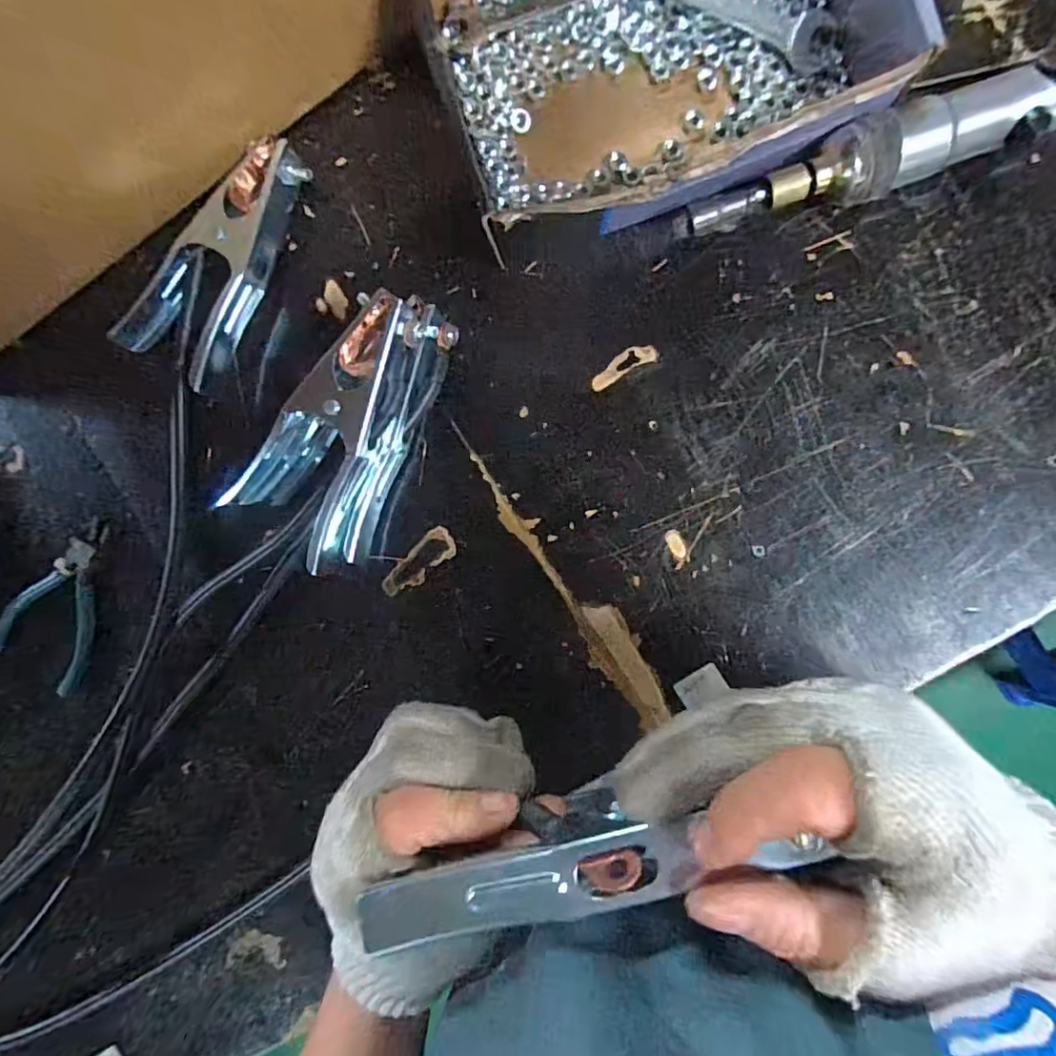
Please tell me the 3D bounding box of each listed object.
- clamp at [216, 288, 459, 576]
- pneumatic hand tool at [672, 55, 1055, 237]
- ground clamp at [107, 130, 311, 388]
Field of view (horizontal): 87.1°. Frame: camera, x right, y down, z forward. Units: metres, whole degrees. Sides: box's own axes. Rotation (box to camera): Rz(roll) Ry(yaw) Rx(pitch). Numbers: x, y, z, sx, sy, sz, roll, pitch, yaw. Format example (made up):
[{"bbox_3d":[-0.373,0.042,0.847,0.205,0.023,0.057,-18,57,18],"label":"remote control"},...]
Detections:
[{"bbox_3d":[-0.114,-0.066,0.348,0.087,0.052,0.174,30,93,3],"label":"clamp"},{"bbox_3d":[0.240,-0.224,0.318,0.304,0.041,0.046,-16,90,5],"label":"pneumatic hand tool"},{"bbox_3d":[-0.197,-0.173,0.359,0.076,0.034,0.160,33,94,3],"label":"ground clamp"}]

